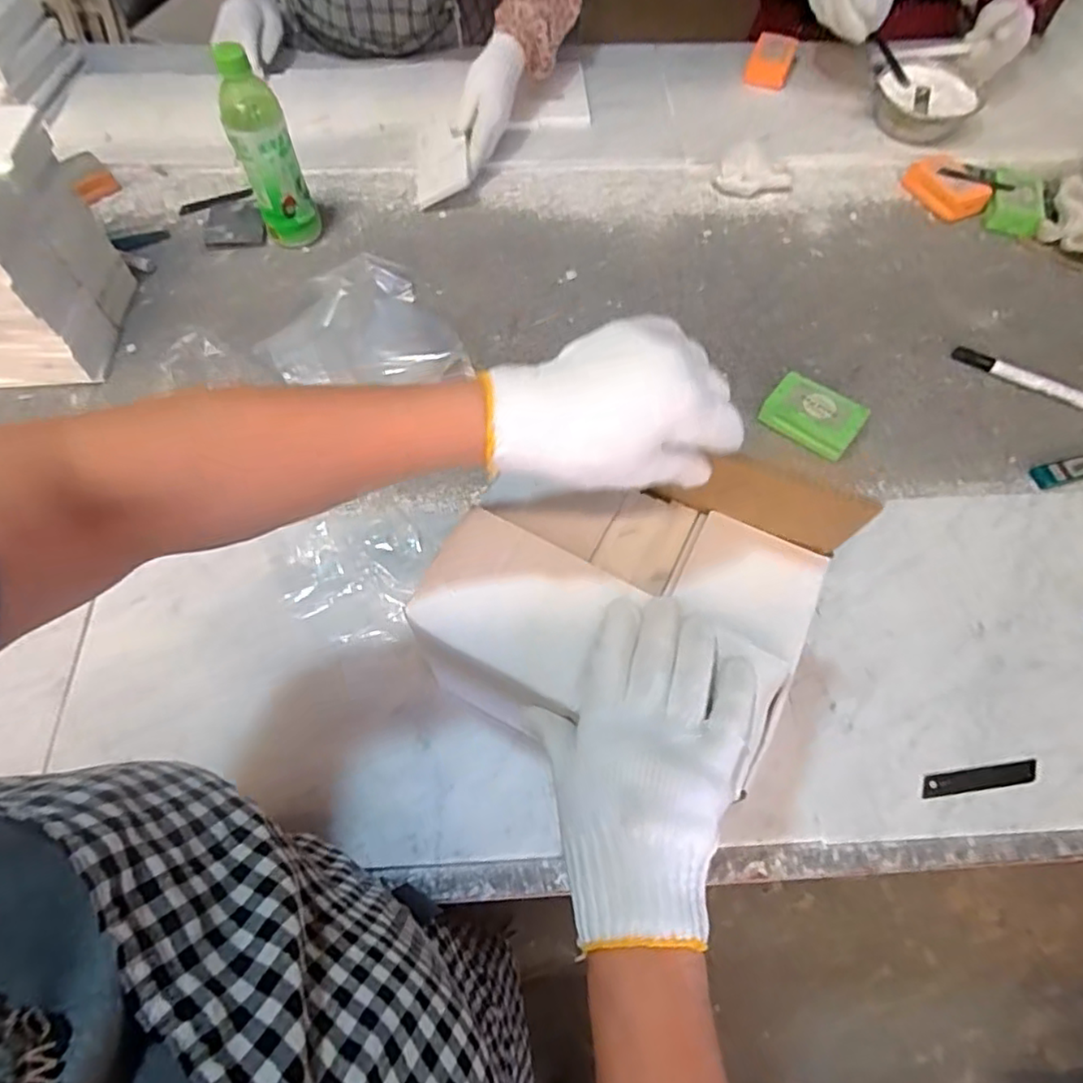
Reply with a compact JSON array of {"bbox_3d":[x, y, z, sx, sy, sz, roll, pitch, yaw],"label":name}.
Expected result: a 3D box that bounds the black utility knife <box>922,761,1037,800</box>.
[{"bbox_3d":[0.352,0.191,0.506,0.098,0.004,0.016,-6,69,-5],"label":"black utility knife"}]

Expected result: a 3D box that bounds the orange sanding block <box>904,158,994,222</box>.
[{"bbox_3d":[0.544,-0.479,0.851,0.077,0.024,0.110,-16,63,-9],"label":"orange sanding block"}]

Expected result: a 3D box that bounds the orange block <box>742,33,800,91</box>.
[{"bbox_3d":[0.354,-0.741,0.968,0.061,0.014,0.136,19,63,9],"label":"orange block"}]

